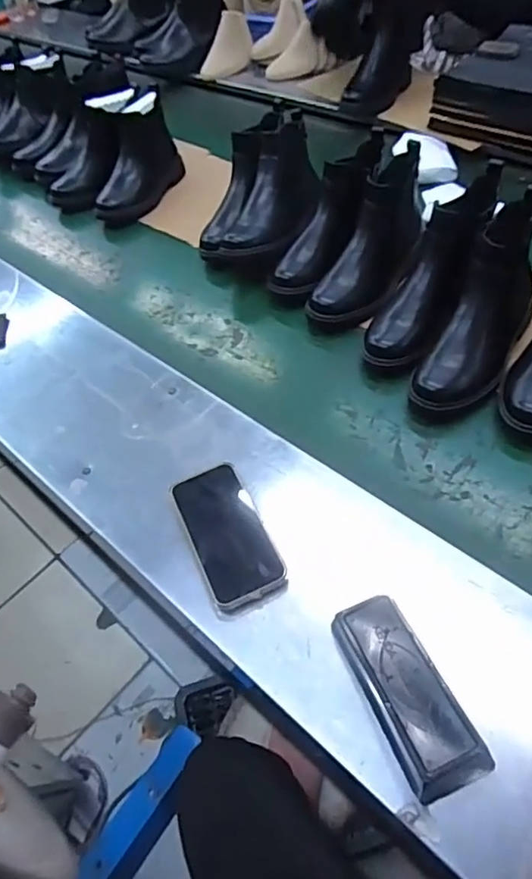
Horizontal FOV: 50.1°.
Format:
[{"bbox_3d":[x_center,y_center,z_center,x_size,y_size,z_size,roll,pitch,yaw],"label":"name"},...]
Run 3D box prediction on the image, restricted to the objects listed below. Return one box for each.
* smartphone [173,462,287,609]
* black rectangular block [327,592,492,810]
[{"bbox_3d":[-0.044,0.097,0.610,0.077,0.010,0.161,-26,52,-3],"label":"smartphone"},{"bbox_3d":[0.115,0.215,0.483,0.061,0.046,0.154,-22,51,-13],"label":"black rectangular block"}]

